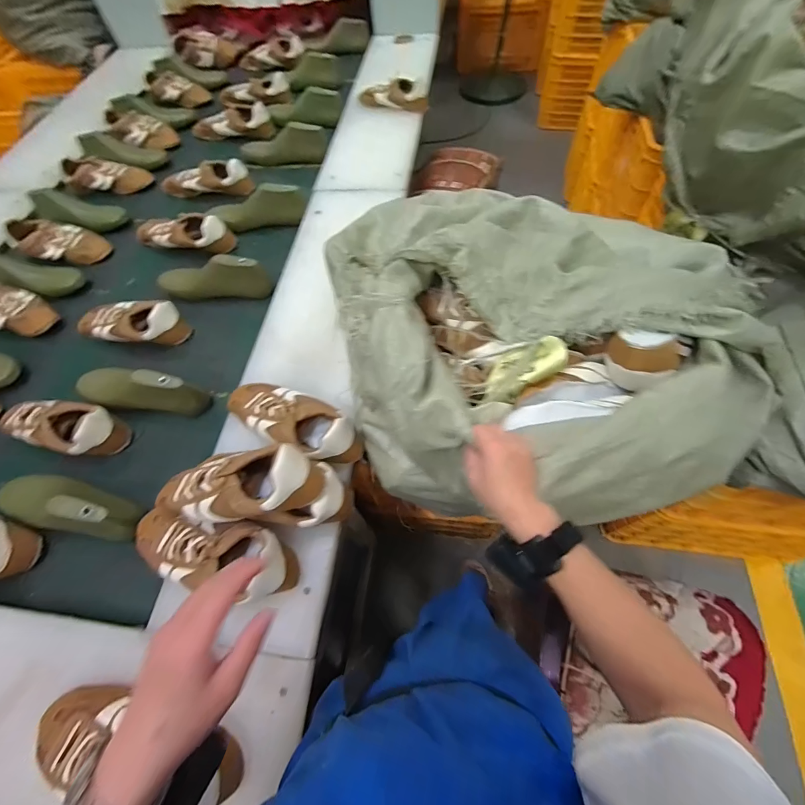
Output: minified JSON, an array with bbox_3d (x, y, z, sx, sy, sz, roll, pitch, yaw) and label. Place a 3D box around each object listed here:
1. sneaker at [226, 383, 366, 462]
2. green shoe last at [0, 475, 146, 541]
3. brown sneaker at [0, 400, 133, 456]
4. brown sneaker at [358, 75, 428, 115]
[{"bbox_3d":[-0.188,0.023,0.644,0.251,0.076,0.091,24,67,15],"label":"sneaker"},{"bbox_3d":[-0.565,0.170,0.635,0.225,0.104,0.071,8,64,8],"label":"green shoe last"},{"bbox_3d":[-0.636,0.043,0.715,0.219,0.073,0.089,10,64,9],"label":"brown sneaker"},{"bbox_3d":[-0.036,-0.933,1.169,0.225,0.074,0.074,15,65,11],"label":"brown sneaker"}]

